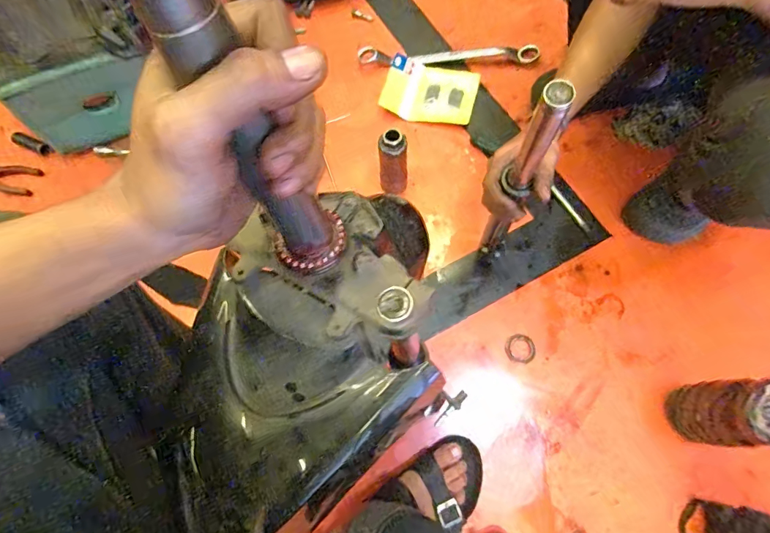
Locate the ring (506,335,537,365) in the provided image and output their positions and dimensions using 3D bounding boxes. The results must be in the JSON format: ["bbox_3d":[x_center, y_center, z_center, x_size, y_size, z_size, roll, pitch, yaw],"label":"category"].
[{"bbox_3d":[0.234,0.142,0.711,0.051,0.004,0.050,0,70,1],"label":"ring"}]

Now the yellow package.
[{"bbox_3d":[0.098,-0.381,0.904,0.197,0.028,0.141,14,71,6],"label":"yellow package"}]

